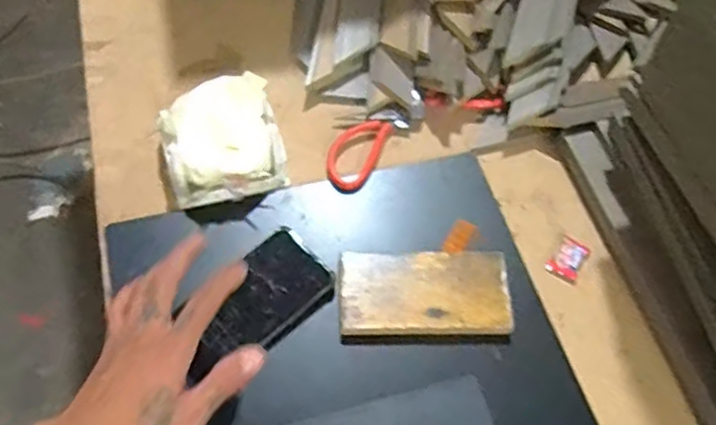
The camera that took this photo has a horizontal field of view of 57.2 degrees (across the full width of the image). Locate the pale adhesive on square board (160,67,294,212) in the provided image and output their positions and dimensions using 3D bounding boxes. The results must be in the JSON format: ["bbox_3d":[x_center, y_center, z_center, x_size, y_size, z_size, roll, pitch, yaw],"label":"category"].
[{"bbox_3d":[-0.134,-0.074,0.640,0.110,0.050,0.113,-15,61,-12],"label":"pale adhesive on square board"}]

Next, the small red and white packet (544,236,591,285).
[{"bbox_3d":[0.204,0.046,0.636,0.031,0.009,0.044,32,62,15],"label":"small red and white packet"}]

